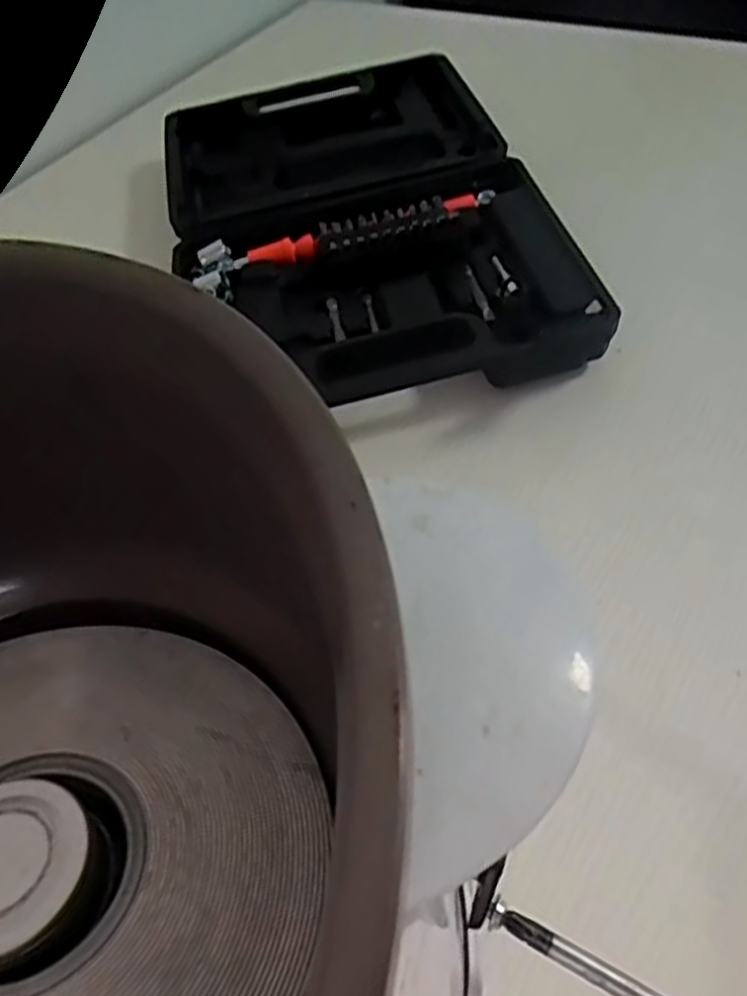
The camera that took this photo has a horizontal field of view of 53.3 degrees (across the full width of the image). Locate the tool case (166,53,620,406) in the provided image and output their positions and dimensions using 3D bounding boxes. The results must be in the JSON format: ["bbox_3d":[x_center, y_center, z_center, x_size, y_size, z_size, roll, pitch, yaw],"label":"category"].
[{"bbox_3d":[-0.017,-0.177,0.456,0.210,0.036,0.351,-14,50,-1],"label":"tool case"}]

